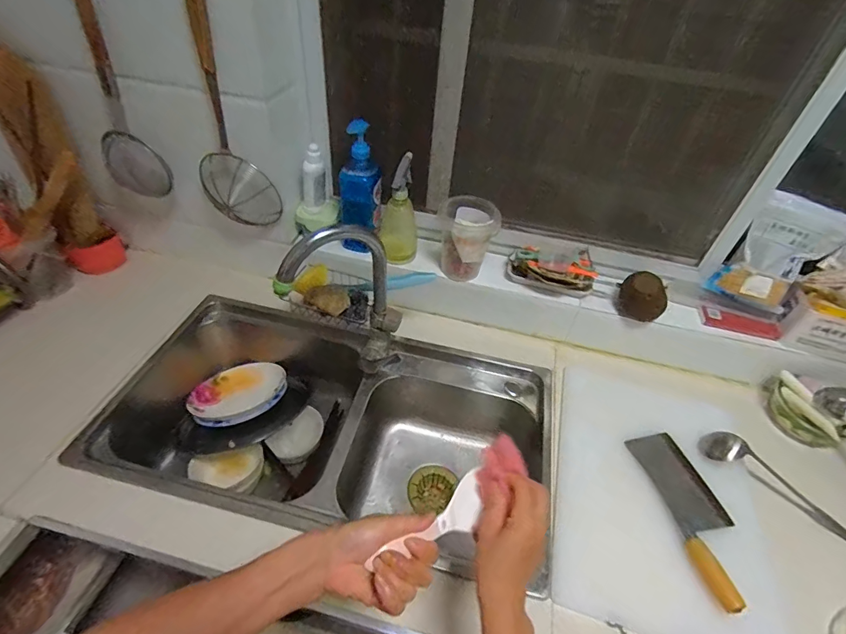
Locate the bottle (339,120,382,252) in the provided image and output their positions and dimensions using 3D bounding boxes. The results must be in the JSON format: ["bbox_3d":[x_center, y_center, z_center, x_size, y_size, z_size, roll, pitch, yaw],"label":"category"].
[{"bbox_3d":[-0.129,-0.254,0.871,0.074,0.272,0.050,-32,56,-32],"label":"bottle"}]

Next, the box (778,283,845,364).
[{"bbox_3d":[0.788,0.016,0.810,0.157,0.104,0.076,18,46,11],"label":"box"}]

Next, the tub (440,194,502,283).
[{"bbox_3d":[0.094,-0.161,0.887,0.105,0.151,0.097,3,45,-3],"label":"tub"}]

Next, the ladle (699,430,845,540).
[{"bbox_3d":[0.616,0.282,0.705,0.272,0.040,0.058,33,51,25],"label":"ladle"}]

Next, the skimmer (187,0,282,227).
[{"bbox_3d":[-0.355,-0.347,0.757,0.124,0.408,0.078,-15,49,-20],"label":"skimmer"}]

